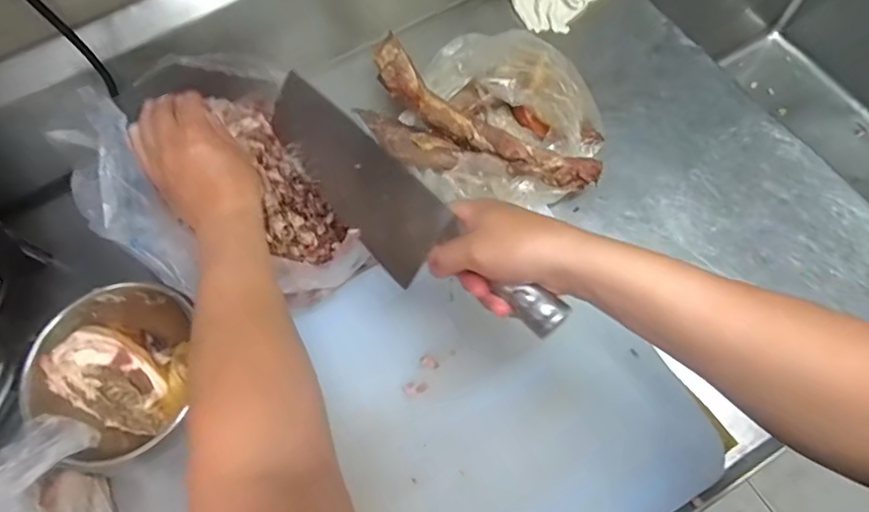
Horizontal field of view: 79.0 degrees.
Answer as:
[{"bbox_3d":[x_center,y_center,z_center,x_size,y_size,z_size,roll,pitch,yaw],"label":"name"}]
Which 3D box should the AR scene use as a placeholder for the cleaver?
[{"bbox_3d":[-0.031,-0.034,0.450,0.313,0.082,0.029,43,33,18],"label":"cleaver"}]

